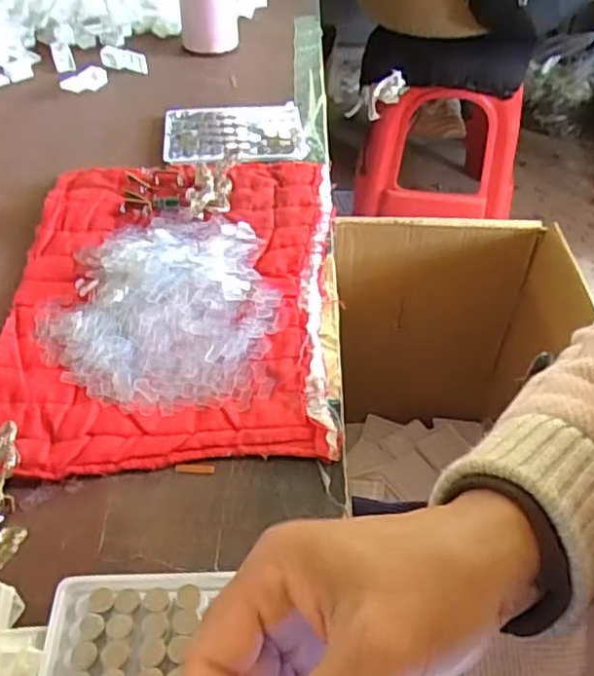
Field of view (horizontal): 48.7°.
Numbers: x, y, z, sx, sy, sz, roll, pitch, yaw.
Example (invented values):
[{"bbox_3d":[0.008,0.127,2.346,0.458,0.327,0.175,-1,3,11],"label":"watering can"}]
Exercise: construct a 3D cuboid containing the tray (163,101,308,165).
[{"bbox_3d":[-0.061,-0.197,0.626,0.132,0.007,0.098,-2,46,-4],"label":"tray"}]

